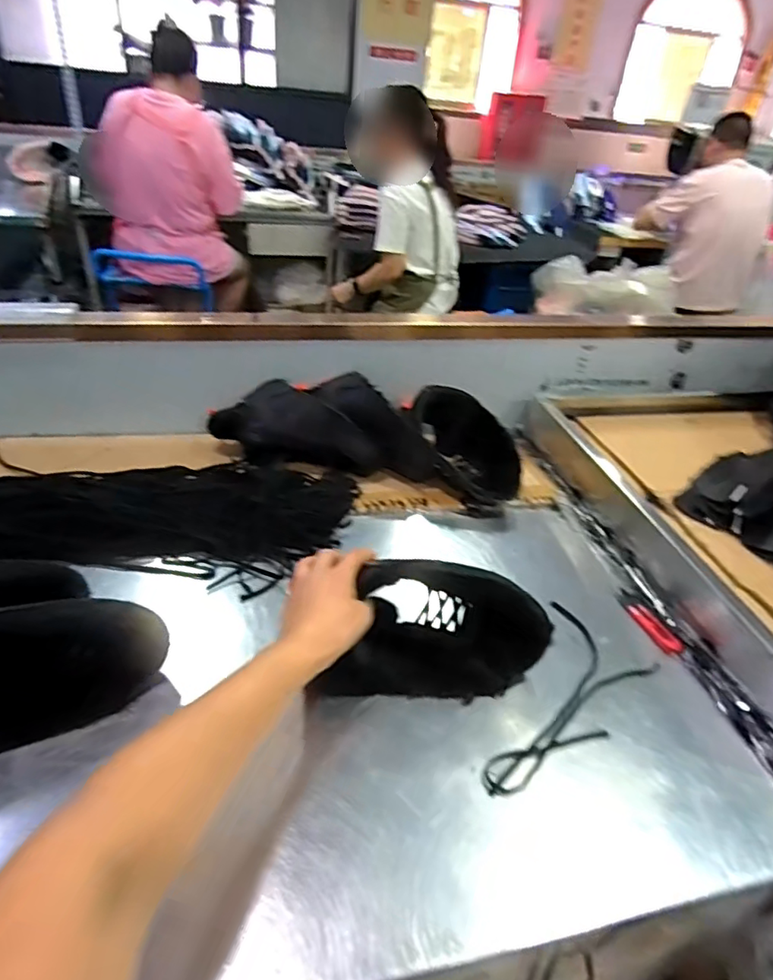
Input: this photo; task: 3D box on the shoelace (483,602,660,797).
[{"bbox_3d":[0.170,0.208,0.562,0.117,0.010,0.235,29,41,29],"label":"shoelace"}]

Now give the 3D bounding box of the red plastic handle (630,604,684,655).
[{"bbox_3d":[0.304,0.159,0.651,0.021,0.013,0.069,-13,40,-26],"label":"red plastic handle"}]

